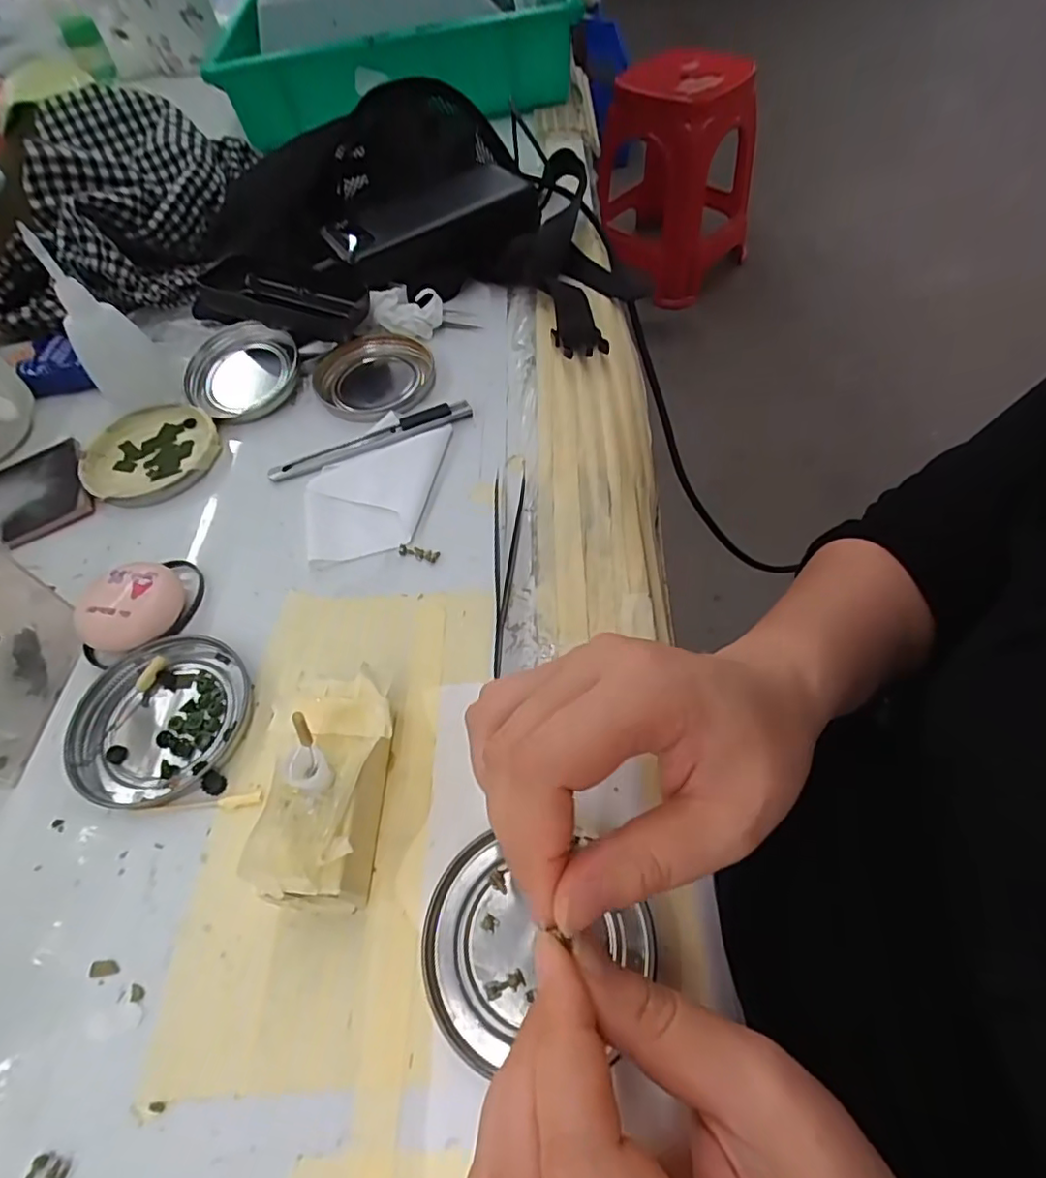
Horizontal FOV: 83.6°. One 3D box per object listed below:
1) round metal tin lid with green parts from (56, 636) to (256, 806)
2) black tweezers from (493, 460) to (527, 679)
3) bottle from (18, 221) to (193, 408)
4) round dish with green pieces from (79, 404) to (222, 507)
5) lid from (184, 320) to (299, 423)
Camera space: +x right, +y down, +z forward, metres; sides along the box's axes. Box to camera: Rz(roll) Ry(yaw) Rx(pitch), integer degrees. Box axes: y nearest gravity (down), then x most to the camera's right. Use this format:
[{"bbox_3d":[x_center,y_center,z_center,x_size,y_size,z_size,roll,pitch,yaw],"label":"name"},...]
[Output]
[{"bbox_3d":[-0.167,0.059,0.268,0.080,0.008,0.076,-2,58,3],"label":"round metal tin lid with green parts"},{"bbox_3d":[-0.011,-0.016,0.306,0.016,0.004,0.132,2,58,6],"label":"black tweezers"},{"bbox_3d":[-0.259,-0.158,0.357,0.041,0.105,0.035,-44,40,-21],"label":"bottle"},{"bbox_3d":[-0.231,-0.084,0.363,0.079,0.007,0.077,-2,58,3],"label":"round dish with green pieces"},{"bbox_3d":[-0.189,-0.147,0.388,0.067,0.022,0.067,-2,58,3],"label":"lid"}]

